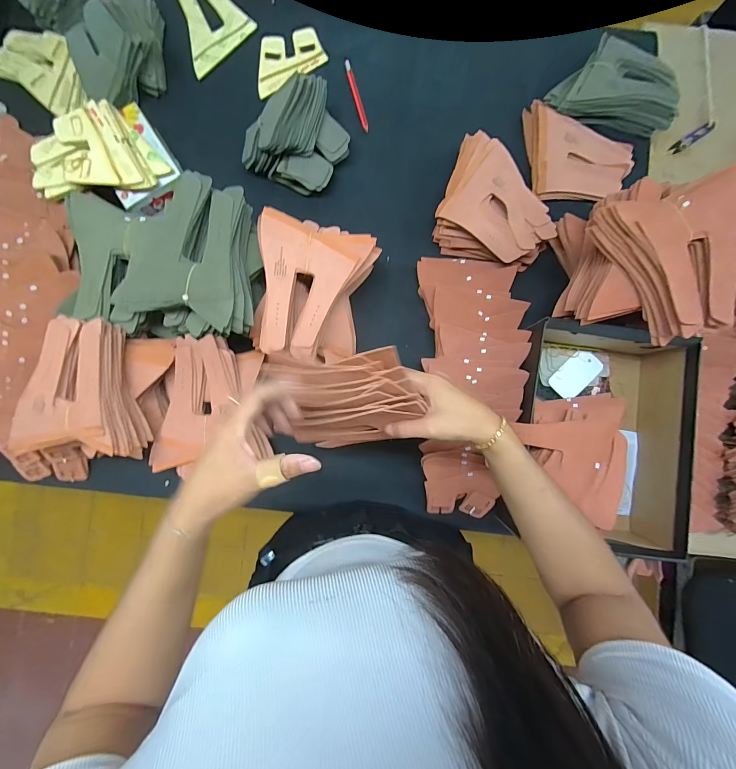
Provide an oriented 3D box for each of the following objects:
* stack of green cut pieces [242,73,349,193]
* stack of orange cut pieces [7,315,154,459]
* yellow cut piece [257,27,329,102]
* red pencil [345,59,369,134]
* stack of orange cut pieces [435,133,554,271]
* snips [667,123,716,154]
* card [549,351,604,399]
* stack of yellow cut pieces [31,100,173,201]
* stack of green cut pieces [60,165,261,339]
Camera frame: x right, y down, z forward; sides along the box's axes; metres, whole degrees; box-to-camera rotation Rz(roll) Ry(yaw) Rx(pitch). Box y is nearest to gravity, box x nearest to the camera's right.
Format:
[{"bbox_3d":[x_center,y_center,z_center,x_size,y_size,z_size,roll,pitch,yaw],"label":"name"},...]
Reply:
[{"bbox_3d":[-0.129,-0.439,0.608,0.181,0.093,0.152,23,87,0],"label":"stack of green cut pieces"},{"bbox_3d":[-0.417,0.008,0.521,0.161,0.082,0.195,2,87,-1],"label":"stack of orange cut pieces"},{"bbox_3d":[-0.161,-0.628,0.667,0.145,0.009,0.099,-28,88,-2],"label":"yellow cut piece"},{"bbox_3d":[-0.022,-0.550,0.663,0.013,0.004,0.147,-15,87,-2],"label":"red pencil"},{"bbox_3d":[0.231,-0.310,0.612,0.203,0.070,0.186,21,87,0],"label":"stack of orange cut pieces"},{"bbox_3d":[0.652,-0.494,0.697,0.086,0.011,0.021,-32,88,11],"label":"snips"},{"bbox_3d":[0.371,-0.018,0.620,0.103,0.008,0.054,-41,80,-7],"label":"card"},{"bbox_3d":[-0.445,-0.387,0.572,0.206,0.025,0.141,-7,87,-1],"label":"stack of yellow cut pieces"},{"bbox_3d":[-0.315,-0.186,0.533,0.297,0.119,0.218,4,87,-1],"label":"stack of green cut pieces"}]

